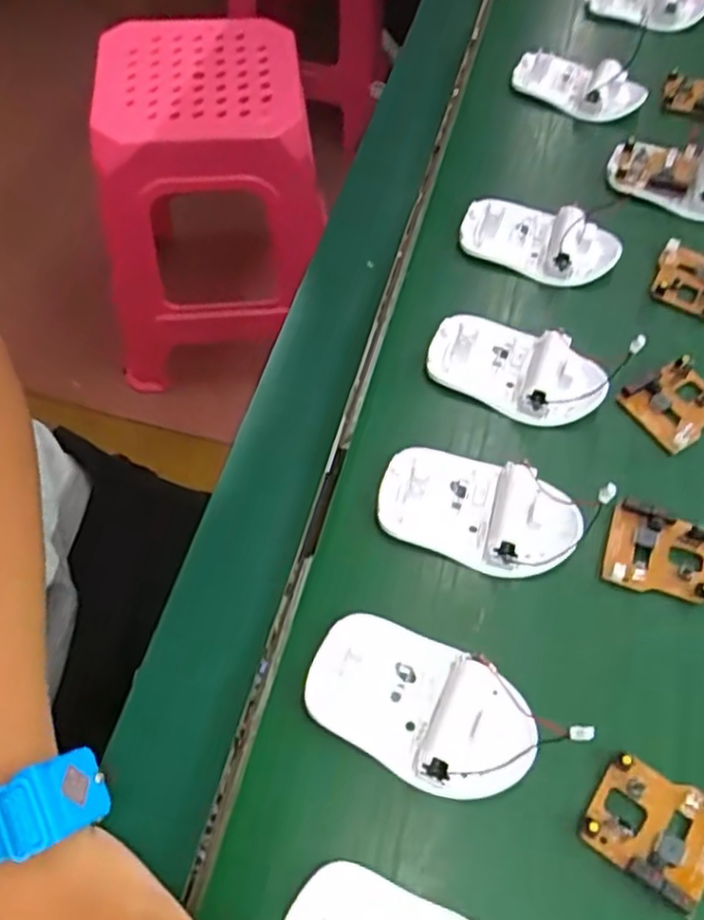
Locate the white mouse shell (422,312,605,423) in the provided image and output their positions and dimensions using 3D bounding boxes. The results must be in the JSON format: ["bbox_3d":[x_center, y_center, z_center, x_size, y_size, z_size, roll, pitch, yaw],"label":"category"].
[{"bbox_3d":[0.092,-0.052,0.407,0.095,0.020,0.053,24,62,13],"label":"white mouse shell"}]

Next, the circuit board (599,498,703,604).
[{"bbox_3d":[0.150,0.046,0.354,0.050,0.014,0.043,19,60,10],"label":"circuit board"}]

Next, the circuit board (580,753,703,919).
[{"bbox_3d":[0.123,0.147,0.291,0.050,0.008,0.044,32,64,17],"label":"circuit board"}]

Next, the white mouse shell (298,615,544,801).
[{"bbox_3d":[0.029,0.104,0.310,0.095,0.016,0.058,27,62,15],"label":"white mouse shell"}]

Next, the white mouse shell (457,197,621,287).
[{"bbox_3d":[0.118,-0.142,0.457,0.096,0.028,0.050,23,61,12],"label":"white mouse shell"}]

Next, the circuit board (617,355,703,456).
[{"bbox_3d":[0.179,-0.032,0.402,0.048,0.014,0.044,-35,65,-20],"label":"circuit board"}]

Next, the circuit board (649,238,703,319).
[{"bbox_3d":[0.211,-0.113,0.451,0.041,0.010,0.050,20,61,11],"label":"circuit board"}]

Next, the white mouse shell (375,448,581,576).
[{"bbox_3d":[0.063,0.024,0.358,0.096,0.021,0.055,19,61,10],"label":"white mouse shell"}]

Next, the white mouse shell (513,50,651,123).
[{"bbox_3d":[0.169,-0.284,0.543,0.094,0.031,0.042,29,63,16],"label":"white mouse shell"}]

